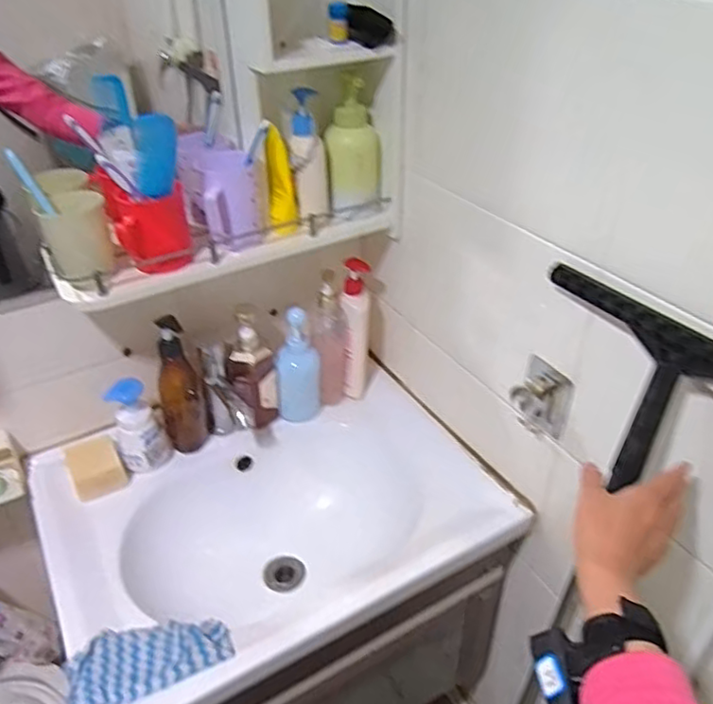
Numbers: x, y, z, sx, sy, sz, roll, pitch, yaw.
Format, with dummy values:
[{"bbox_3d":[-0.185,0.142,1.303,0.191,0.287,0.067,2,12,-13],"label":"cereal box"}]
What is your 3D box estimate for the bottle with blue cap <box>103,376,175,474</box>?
[{"bbox_3d":[-0.335,0.105,0.962,0.075,0.159,0.067,-17,38,-21],"label":"bottle with blue cap"}]

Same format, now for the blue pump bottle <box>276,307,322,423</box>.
[{"bbox_3d":[-0.099,0.018,1.059,0.075,0.199,0.074,-3,35,-3],"label":"blue pump bottle"}]

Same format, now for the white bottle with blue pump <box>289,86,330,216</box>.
[{"bbox_3d":[-0.066,-0.276,0.878,0.050,0.164,0.048,-3,35,-3],"label":"white bottle with blue pump"}]

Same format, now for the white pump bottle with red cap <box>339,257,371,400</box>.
[{"bbox_3d":[0.000,-0.033,1.071,0.046,0.244,0.049,12,37,18],"label":"white pump bottle with red cap"}]

